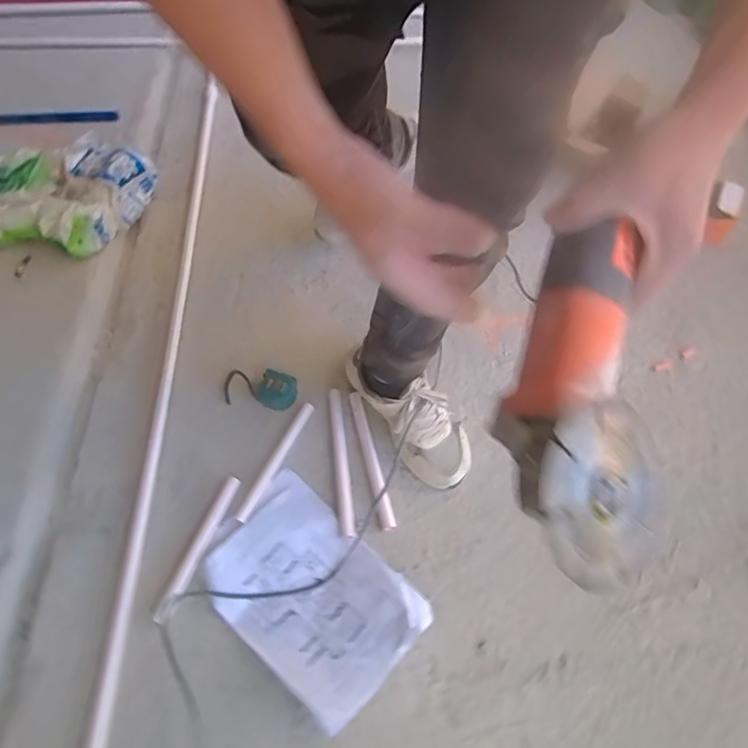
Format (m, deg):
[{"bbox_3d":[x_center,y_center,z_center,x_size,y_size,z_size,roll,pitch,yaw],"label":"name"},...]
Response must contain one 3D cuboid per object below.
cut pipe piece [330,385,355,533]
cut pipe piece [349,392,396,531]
[{"bbox_3d":[-0.054,0.140,0.874,0.020,0.017,0.253,-7,60,-3],"label":"cut pipe piece"},{"bbox_3d":[-0.005,0.139,0.877,0.023,0.016,0.237,-13,60,-6],"label":"cut pipe piece"}]

